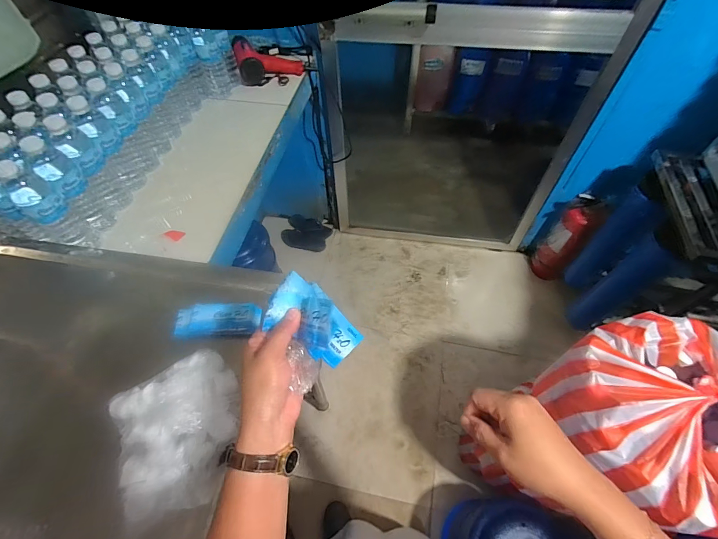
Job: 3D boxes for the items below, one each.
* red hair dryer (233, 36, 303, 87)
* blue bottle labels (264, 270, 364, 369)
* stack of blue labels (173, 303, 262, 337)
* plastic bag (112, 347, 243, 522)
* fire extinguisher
[{"bbox_3d":[-0.276,-0.645,1.059,0.196,0.092,0.136,-18,58,-11],"label":"red hair dryer"},{"bbox_3d":[-0.054,0.048,0.343,0.063,0.040,0.102,-37,63,-21],"label":"blue bottle labels"},{"bbox_3d":[-0.231,0.082,0.570,0.141,0.010,0.059,-2,56,0],"label":"stack of blue labels"},{"bbox_3d":[-0.244,0.208,0.456,0.171,0.063,0.187,-20,58,-11],"label":"plastic bag"},{"bbox_3d":[0.878,-0.128,1.475,0.128,0.443,0.133,25,60,17],"label":"fire extinguisher"}]

